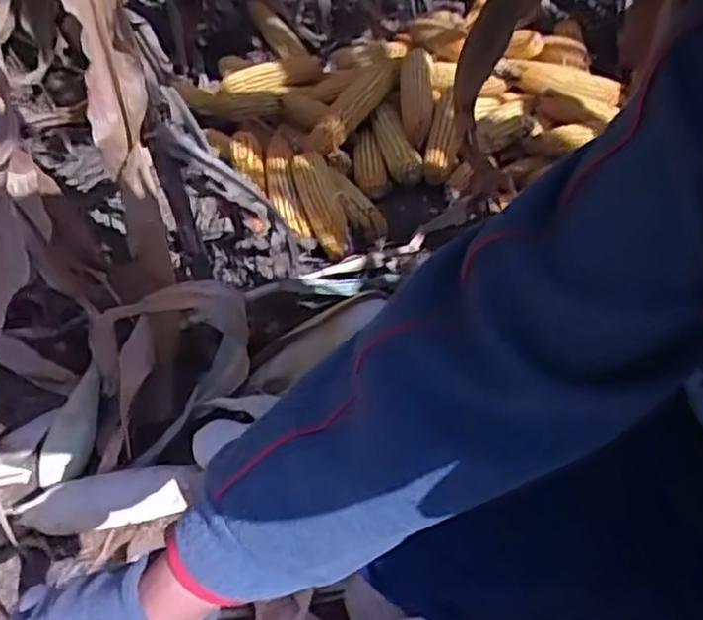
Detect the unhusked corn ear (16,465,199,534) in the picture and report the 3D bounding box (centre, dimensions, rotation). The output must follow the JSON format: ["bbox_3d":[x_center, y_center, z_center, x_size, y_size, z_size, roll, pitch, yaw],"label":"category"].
[{"bbox_3d":[-0.257,0.206,0.785,0.181,0.047,0.050,-14,46,-5],"label":"unhusked corn ear"}]

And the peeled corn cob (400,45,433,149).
[{"bbox_3d":[0.109,-0.360,1.208,0.055,0.047,0.223,-2,46,6],"label":"peeled corn cob"}]

